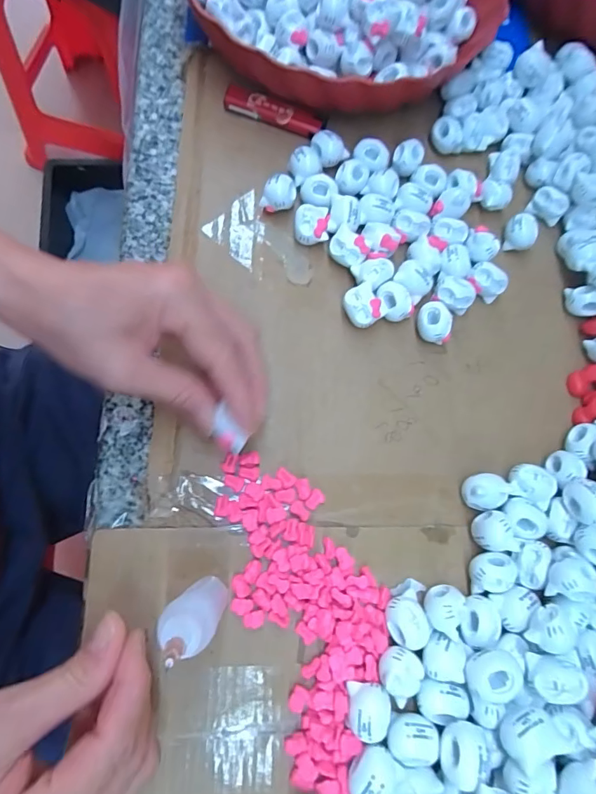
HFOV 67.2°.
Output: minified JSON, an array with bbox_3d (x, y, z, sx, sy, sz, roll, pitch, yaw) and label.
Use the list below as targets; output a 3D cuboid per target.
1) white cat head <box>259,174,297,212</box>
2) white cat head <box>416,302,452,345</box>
[{"bbox_3d":[-0.013,-0.138,0.303,0.024,0.019,0.023,0,74,-7],"label":"white cat head"},{"bbox_3d":[0.088,-0.047,0.293,0.020,0.019,0.024,-17,76,-11],"label":"white cat head"}]

